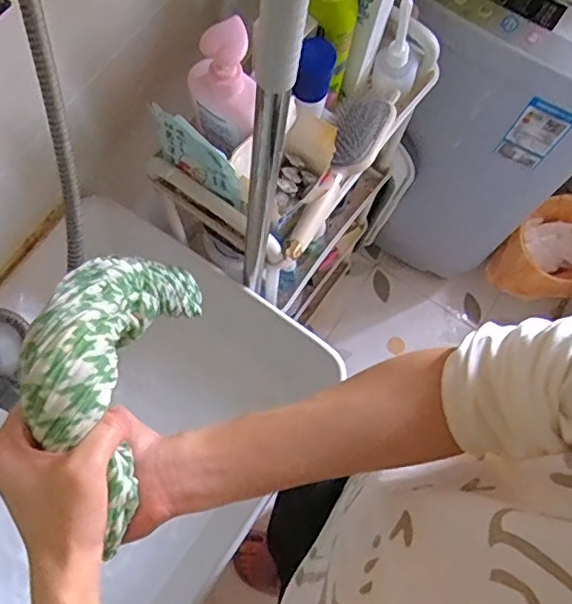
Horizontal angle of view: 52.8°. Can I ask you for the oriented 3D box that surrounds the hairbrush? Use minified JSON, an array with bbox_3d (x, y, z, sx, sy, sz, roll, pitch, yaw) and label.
[{"bbox_3d":[0.057,-0.141,0.611,0.054,0.030,0.211,26,74,6],"label":"hairbrush"}]

